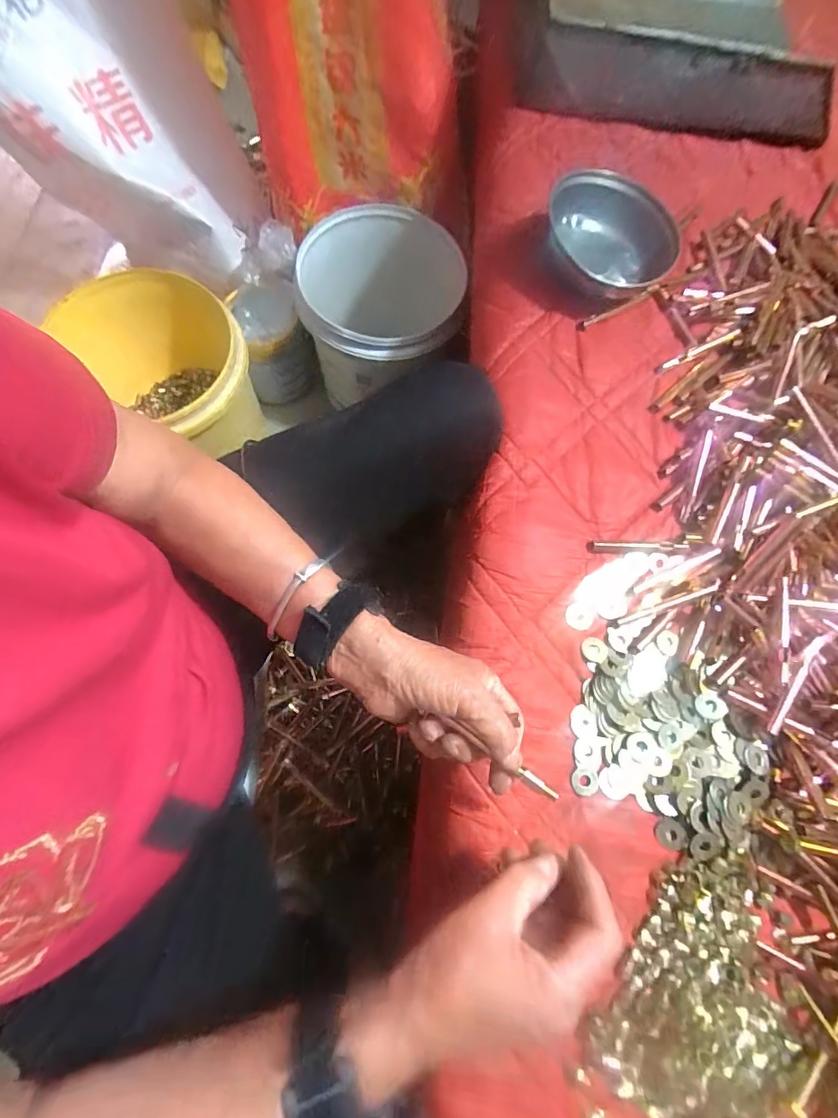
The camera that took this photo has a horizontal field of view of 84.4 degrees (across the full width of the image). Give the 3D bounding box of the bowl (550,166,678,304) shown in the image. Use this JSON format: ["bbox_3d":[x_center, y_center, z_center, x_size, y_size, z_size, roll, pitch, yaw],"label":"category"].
[{"bbox_3d":[0.200,-0.334,0.483,0.131,0.054,0.146,-13,75,-8],"label":"bowl"}]

